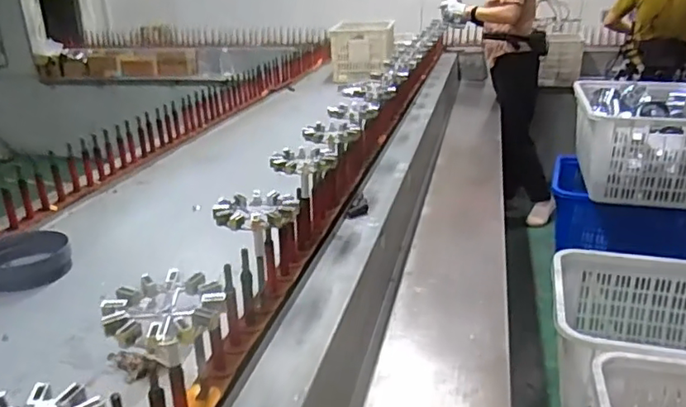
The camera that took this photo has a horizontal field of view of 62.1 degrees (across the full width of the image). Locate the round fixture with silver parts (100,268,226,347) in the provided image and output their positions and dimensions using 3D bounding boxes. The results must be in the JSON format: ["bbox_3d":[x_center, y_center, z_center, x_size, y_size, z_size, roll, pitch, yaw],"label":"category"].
[{"bbox_3d":[-0.196,0.111,0.626,0.124,0.026,0.121,-2,24,1],"label":"round fixture with silver parts"}]

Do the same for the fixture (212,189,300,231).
[{"bbox_3d":[-0.129,0.005,0.852,0.121,0.026,0.113,-2,24,1],"label":"fixture"}]

